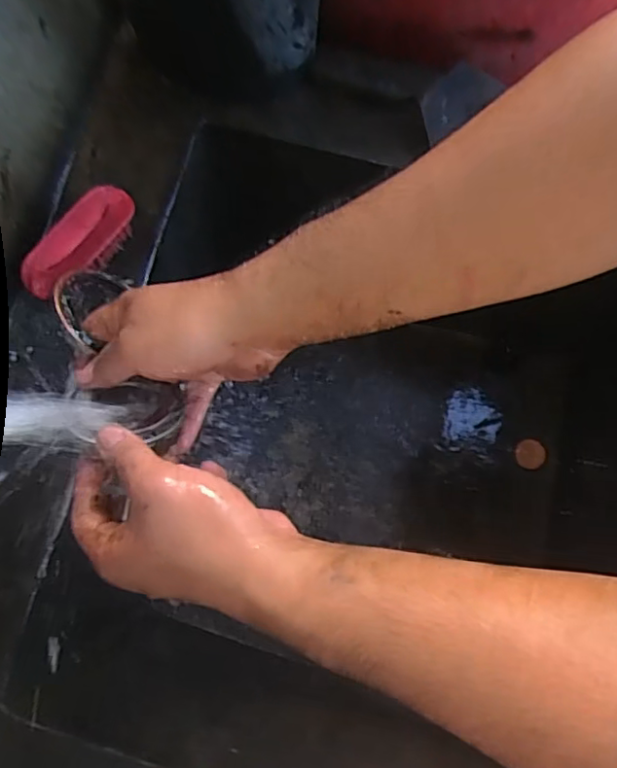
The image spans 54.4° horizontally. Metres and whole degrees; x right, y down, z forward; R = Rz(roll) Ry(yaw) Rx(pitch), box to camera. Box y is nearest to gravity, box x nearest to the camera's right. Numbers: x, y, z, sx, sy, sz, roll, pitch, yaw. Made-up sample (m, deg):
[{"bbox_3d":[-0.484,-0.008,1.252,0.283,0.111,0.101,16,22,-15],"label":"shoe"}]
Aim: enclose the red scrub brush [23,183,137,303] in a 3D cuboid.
[{"bbox_3d":[-0.220,-0.136,0.585,0.054,0.045,0.131,42,81,8],"label":"red scrub brush"}]

